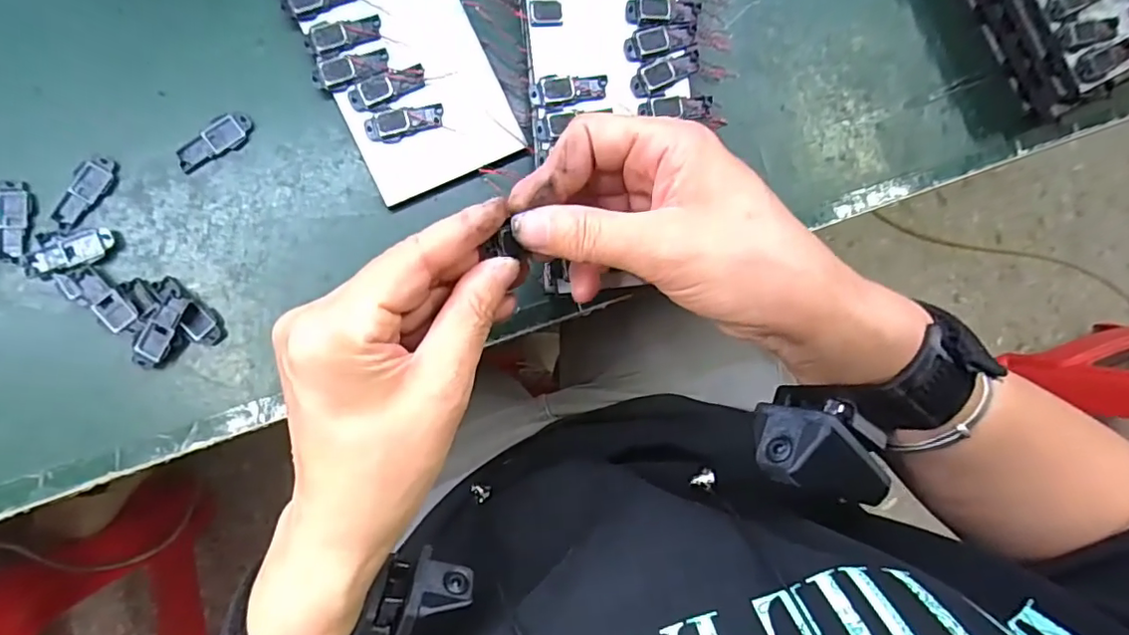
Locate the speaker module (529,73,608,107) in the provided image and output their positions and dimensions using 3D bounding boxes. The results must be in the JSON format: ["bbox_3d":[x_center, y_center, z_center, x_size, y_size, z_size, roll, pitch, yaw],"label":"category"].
[{"bbox_3d":[0.002,-0.115,0.287,0.039,0.004,0.016,-5,89,-8],"label":"speaker module"}]

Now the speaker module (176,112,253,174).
[{"bbox_3d":[-0.176,-0.089,0.285,0.040,0.004,0.016,-37,93,-7],"label":"speaker module"}]

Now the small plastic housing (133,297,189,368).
[{"bbox_3d":[-0.195,0.006,0.276,0.014,0.006,0.036,29,85,-6],"label":"small plastic housing"}]

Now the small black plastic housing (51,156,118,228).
[{"bbox_3d":[-0.234,-0.062,0.275,0.015,0.004,0.037,35,84,-6],"label":"small black plastic housing"}]

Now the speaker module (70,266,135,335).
[{"bbox_3d":[-0.222,-0.009,0.272,0.014,0.004,0.035,-45,94,-7],"label":"speaker module"}]

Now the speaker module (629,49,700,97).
[{"bbox_3d":[0.053,-0.127,0.293,0.040,0.004,0.014,-29,92,-8],"label":"speaker module"}]

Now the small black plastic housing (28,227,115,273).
[{"bbox_3d":[-0.236,-0.031,0.273,0.037,0.004,0.013,-23,91,-8],"label":"small black plastic housing"}]

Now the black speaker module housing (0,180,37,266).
[{"bbox_3d":[-0.262,-0.045,0.271,0.017,0.004,0.040,0,88,-8],"label":"black speaker module housing"}]

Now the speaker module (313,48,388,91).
[{"bbox_3d":[-0.109,-0.127,0.289,0.038,0.004,0.014,-16,90,-8],"label":"speaker module"}]

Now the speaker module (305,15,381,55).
[{"bbox_3d":[-0.112,-0.145,0.289,0.037,0.004,0.014,-15,90,-8],"label":"speaker module"}]

